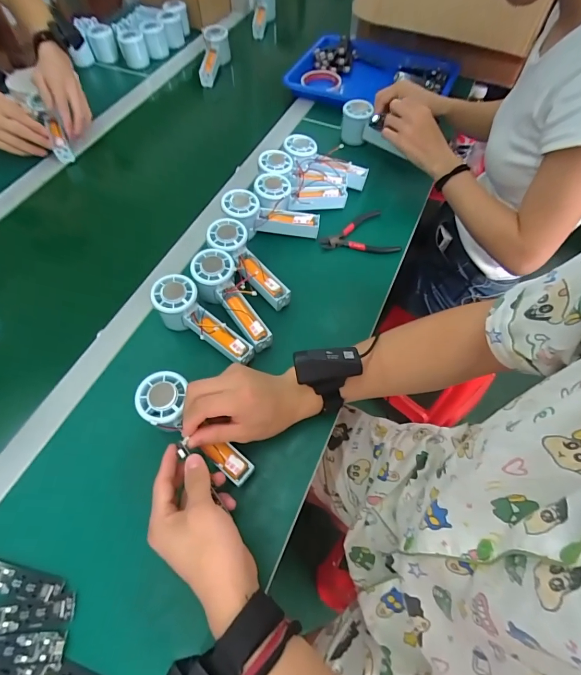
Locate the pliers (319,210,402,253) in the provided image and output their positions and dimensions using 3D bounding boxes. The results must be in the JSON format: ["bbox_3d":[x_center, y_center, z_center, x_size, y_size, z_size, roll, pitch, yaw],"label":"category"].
[{"bbox_3d":[0.107,-0.159,0.588,0.115,0.010,0.086,-16,62,-10],"label":"pliers"}]

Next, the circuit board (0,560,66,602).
[{"bbox_3d":[-0.269,0.237,0.359,0.095,0.004,0.024,9,60,4],"label":"circuit board"}]

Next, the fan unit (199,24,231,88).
[{"bbox_3d":[-0.174,-0.630,0.838,0.057,0.059,0.133,12,84,5],"label":"fan unit"}]

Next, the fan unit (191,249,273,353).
[{"bbox_3d":[-0.079,-0.051,0.487,0.057,0.035,0.153,-33,80,-18],"label":"fan unit"}]

